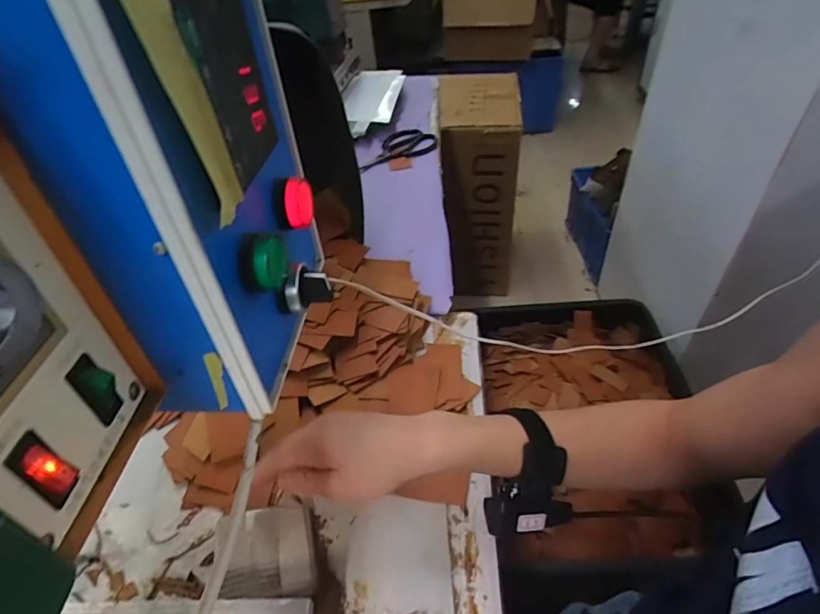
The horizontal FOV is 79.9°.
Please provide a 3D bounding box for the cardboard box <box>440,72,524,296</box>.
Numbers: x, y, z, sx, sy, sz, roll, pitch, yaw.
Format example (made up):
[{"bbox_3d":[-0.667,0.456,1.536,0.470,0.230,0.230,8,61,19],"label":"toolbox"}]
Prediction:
[{"bbox_3d":[0.226,-0.394,1.615,0.223,0.596,0.405,0,46,6],"label":"cardboard box"}]

